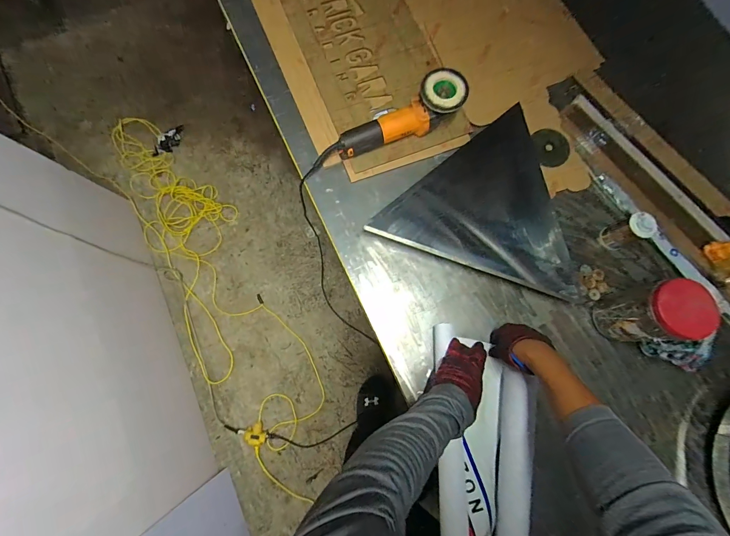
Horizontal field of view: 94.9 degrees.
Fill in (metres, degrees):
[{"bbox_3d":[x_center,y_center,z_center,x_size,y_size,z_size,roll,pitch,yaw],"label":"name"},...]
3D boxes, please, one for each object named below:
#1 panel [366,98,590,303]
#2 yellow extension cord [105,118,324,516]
[{"bbox_3d":[0.270,-0.167,0.726,0.436,0.081,0.351,19,77,3],"label":"panel"},{"bbox_3d":[-0.620,0.093,1.429,0.388,0.048,1.649,-27,78,-8],"label":"yellow extension cord"}]

